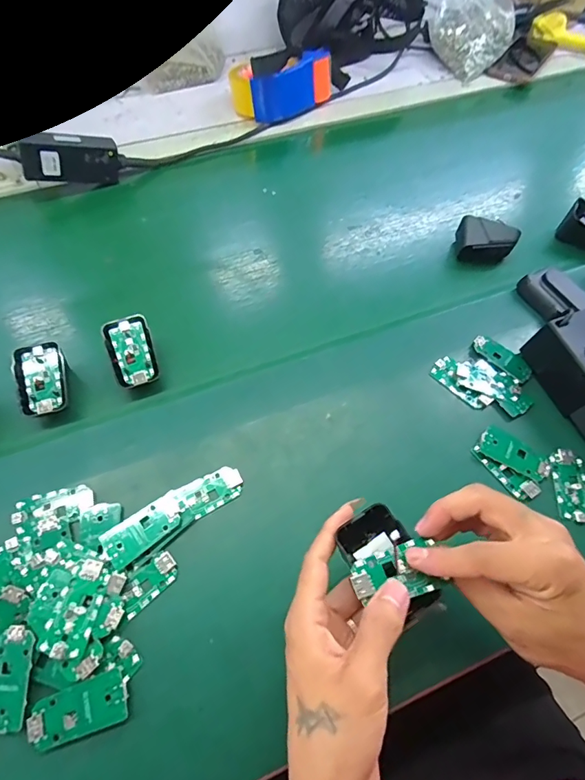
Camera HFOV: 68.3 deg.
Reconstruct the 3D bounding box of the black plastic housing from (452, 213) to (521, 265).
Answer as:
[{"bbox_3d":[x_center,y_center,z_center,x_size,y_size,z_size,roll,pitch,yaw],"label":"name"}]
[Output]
[{"bbox_3d":[0.227,-0.174,0.515,0.065,0.046,0.039,25,62,13],"label":"black plastic housing"}]

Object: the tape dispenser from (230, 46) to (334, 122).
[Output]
[{"bbox_3d":[-0.016,-0.476,0.673,0.154,0.070,0.074,-18,61,-12],"label":"tape dispenser"}]

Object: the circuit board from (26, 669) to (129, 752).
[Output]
[{"bbox_3d":[-0.147,0.221,0.297,0.063,0.005,0.031,-17,61,-11],"label":"circuit board"}]

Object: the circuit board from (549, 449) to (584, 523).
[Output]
[{"bbox_3d":[0.250,0.085,0.386,0.032,0.006,0.063,0,59,-1],"label":"circuit board"}]

